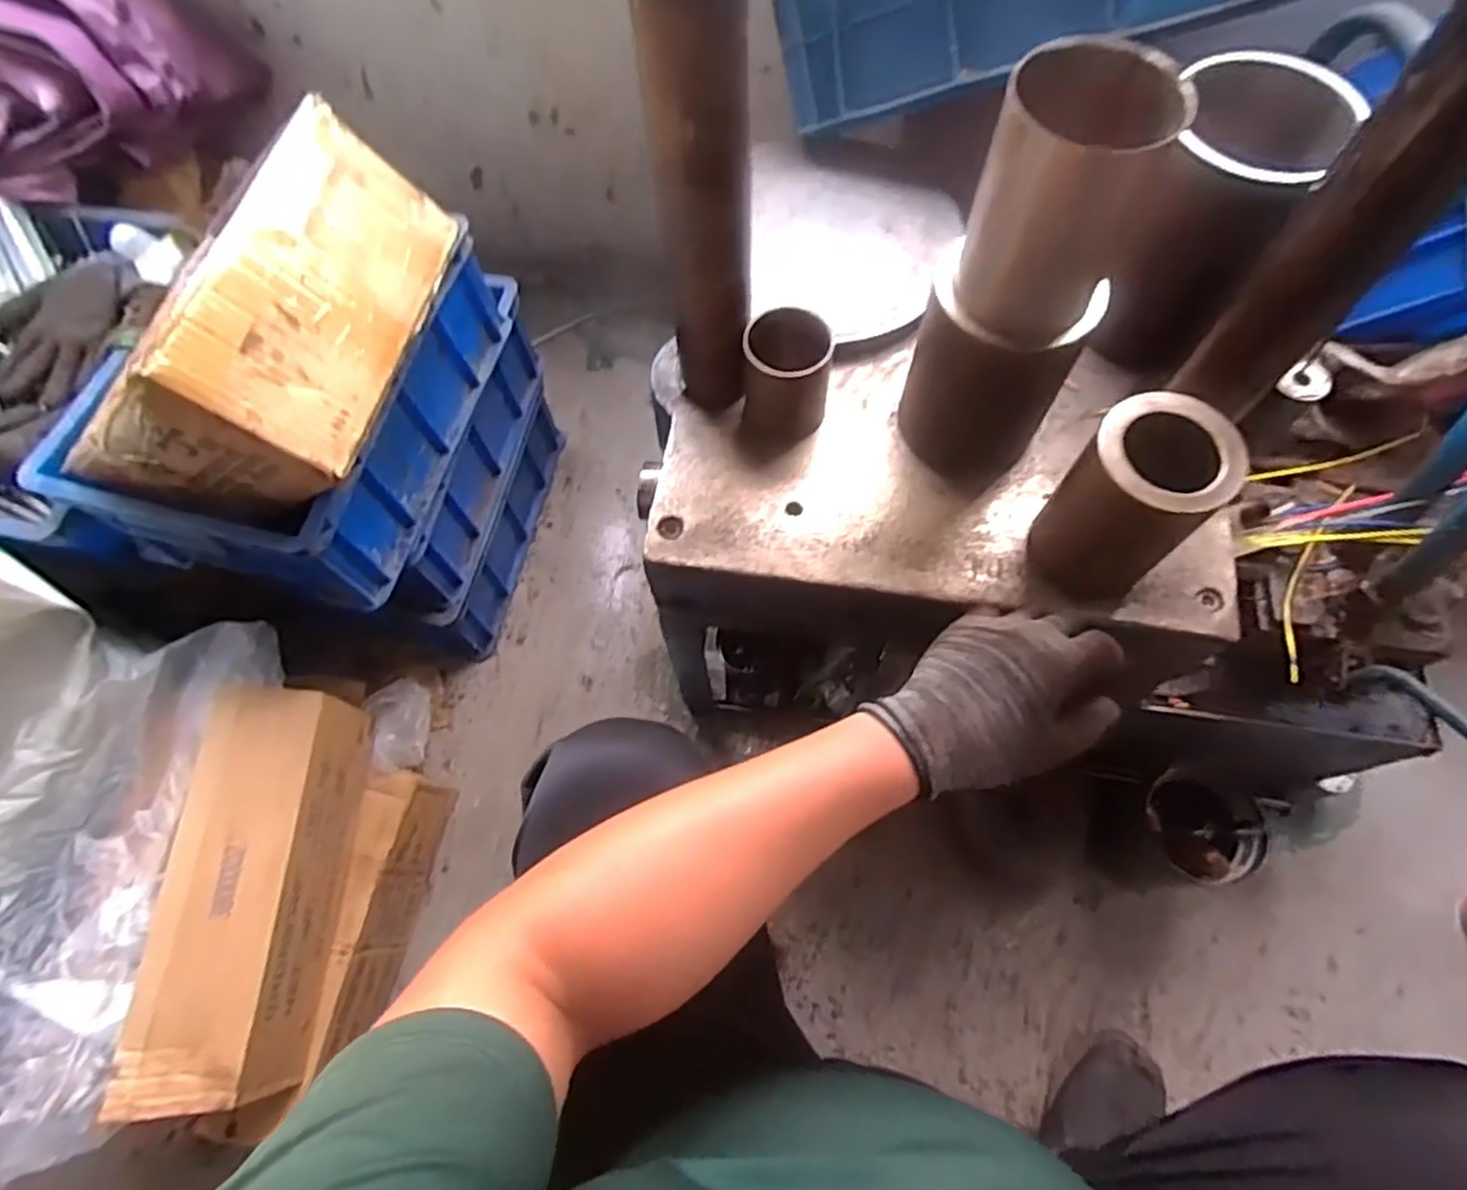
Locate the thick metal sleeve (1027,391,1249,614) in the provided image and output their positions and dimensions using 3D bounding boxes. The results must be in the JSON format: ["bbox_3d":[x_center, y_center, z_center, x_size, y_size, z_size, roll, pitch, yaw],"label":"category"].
[{"bbox_3d":[0.270,-0.059,0.522,0.093,0.136,0.091,-1,66,1],"label":"thick metal sleeve"}]

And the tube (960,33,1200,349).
[{"bbox_3d":[0.196,-0.240,0.447,0.086,0.141,0.096,24,69,12],"label":"tube"}]

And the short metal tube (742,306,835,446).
[{"bbox_3d":[0.043,-0.171,0.602,0.071,0.093,0.065,6,66,4],"label":"short metal tube"}]

